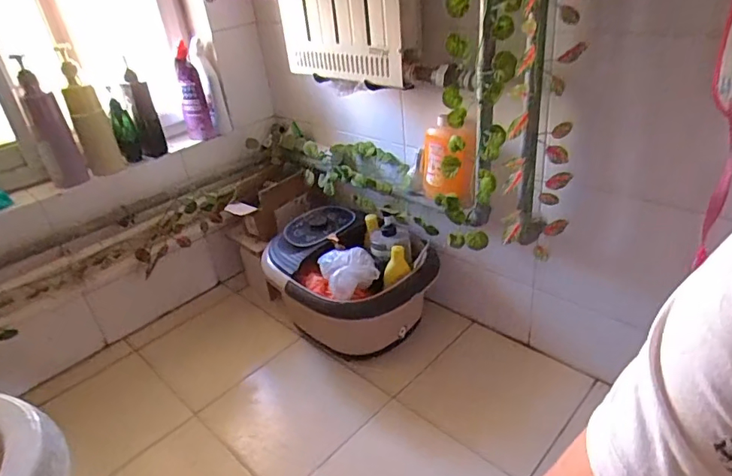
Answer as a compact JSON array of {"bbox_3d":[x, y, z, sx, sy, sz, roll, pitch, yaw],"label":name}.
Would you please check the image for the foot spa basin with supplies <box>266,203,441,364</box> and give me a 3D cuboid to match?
[{"bbox_3d":[-0.039,0.109,1.162,0.343,0.235,0.282,24,42,38],"label":"foot spa basin with supplies"}]

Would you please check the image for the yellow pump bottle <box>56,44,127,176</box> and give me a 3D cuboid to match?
[{"bbox_3d":[-0.608,-0.275,1.095,0.070,0.267,0.049,-18,33,-19],"label":"yellow pump bottle"}]

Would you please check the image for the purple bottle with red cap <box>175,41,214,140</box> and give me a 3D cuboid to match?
[{"bbox_3d":[-0.444,-0.361,1.273,0.066,0.231,0.046,-14,32,-13],"label":"purple bottle with red cap"}]

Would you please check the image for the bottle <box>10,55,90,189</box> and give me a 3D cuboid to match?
[{"bbox_3d":[-0.676,-0.232,1.067,0.072,0.249,0.058,-24,35,-27],"label":"bottle"}]

